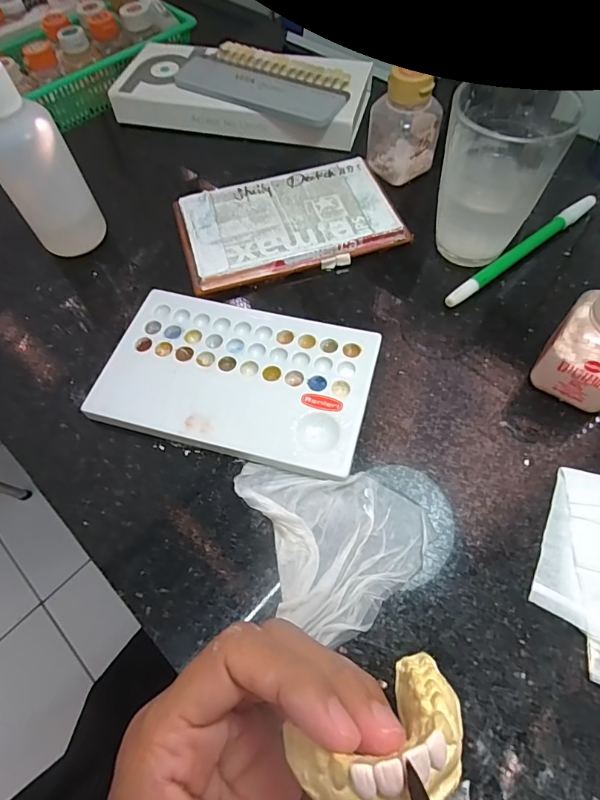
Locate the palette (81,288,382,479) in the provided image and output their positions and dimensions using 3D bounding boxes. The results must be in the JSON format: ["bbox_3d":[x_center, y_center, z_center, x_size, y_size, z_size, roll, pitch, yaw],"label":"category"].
[{"bbox_3d":[-0.037,-0.014,0.264,0.151,0.012,0.093,14,64,11],"label":"palette"}]

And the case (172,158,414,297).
[{"bbox_3d":[-0.009,-0.128,0.322,0.150,0.014,0.090,-15,62,-4],"label":"case"}]

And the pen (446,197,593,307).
[{"bbox_3d":[0.151,-0.101,0.303,0.143,0.009,0.009,-36,66,-15],"label":"pen"}]

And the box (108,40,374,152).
[{"bbox_3d":[-0.050,-0.268,0.392,0.215,0.034,0.082,13,64,10],"label":"box"}]

